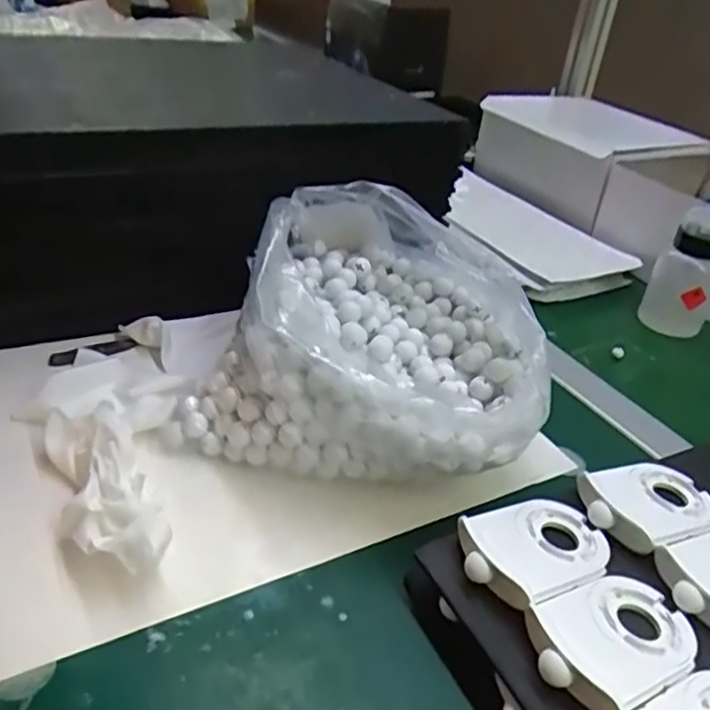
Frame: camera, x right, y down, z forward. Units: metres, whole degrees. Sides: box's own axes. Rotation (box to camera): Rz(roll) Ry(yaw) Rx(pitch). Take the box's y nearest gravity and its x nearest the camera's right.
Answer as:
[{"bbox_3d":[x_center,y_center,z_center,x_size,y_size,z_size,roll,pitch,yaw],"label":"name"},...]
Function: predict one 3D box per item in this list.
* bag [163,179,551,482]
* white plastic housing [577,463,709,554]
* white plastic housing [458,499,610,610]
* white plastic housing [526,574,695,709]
[{"bbox_3d":[0.021,-0.014,0.476,0.211,0.127,0.197,15,33,12],"label":"bag"},{"bbox_3d":[0.175,0.084,0.395,0.086,0.012,0.055,-11,37,-26],"label":"white plastic housing"},{"bbox_3d":[0.099,0.102,0.363,0.088,0.011,0.058,-15,39,-31],"label":"white plastic housing"},{"bbox_3d":[0.125,0.132,0.320,0.087,0.011,0.056,-14,38,-30],"label":"white plastic housing"}]

